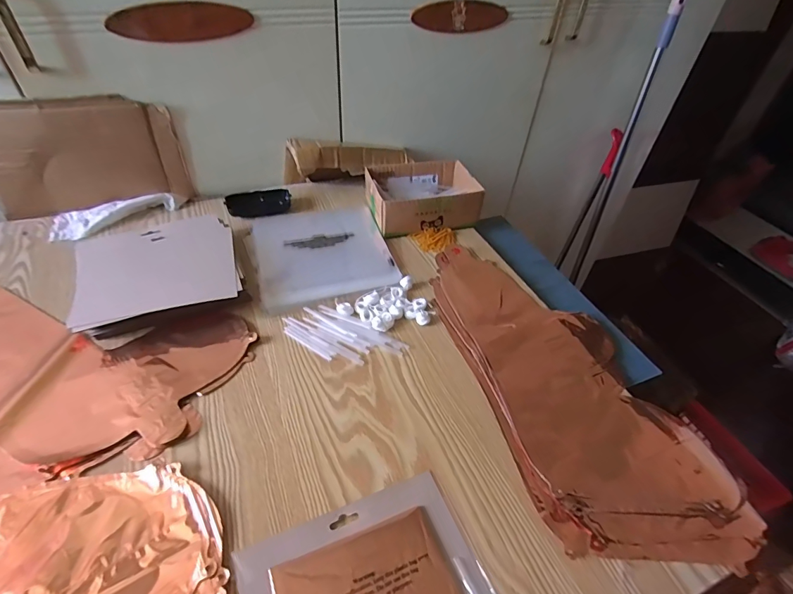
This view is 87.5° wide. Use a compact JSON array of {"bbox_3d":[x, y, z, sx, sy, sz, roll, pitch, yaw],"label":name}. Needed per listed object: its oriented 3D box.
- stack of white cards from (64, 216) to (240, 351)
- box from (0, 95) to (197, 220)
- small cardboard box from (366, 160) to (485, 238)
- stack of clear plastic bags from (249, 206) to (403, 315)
[{"bbox_3d":[-0.323,-0.034,0.573,0.198,0.038,0.190,-15,47,-19],"label":"stack of white cards"},{"bbox_3d":[-0.486,-0.215,0.643,0.271,0.169,0.021,-14,47,-17],"label":"box"},{"bbox_3d":[0.045,-0.179,0.736,0.186,0.065,0.139,-8,45,-12],"label":"small cardboard box"},{"bbox_3d":[-0.121,-0.079,0.666,0.205,0.012,0.222,-13,47,-16],"label":"stack of clear plastic bags"}]

